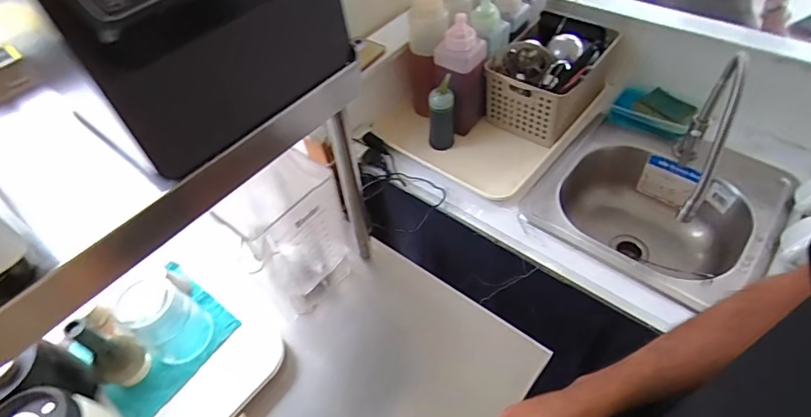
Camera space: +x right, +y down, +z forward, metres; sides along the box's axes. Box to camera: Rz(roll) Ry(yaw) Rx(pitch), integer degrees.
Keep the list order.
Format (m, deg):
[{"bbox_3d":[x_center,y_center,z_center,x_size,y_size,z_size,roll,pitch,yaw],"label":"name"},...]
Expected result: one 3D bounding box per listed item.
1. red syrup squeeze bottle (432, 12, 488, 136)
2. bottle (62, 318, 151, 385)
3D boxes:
[{"bbox_3d":[0.108,-0.262,0.929,0.110,0.230,0.073,-35,56,-21],"label":"red syrup squeeze bottle"},{"bbox_3d":[-0.401,0.190,0.597,0.053,0.136,0.056,3,51,8],"label":"bottle"}]

